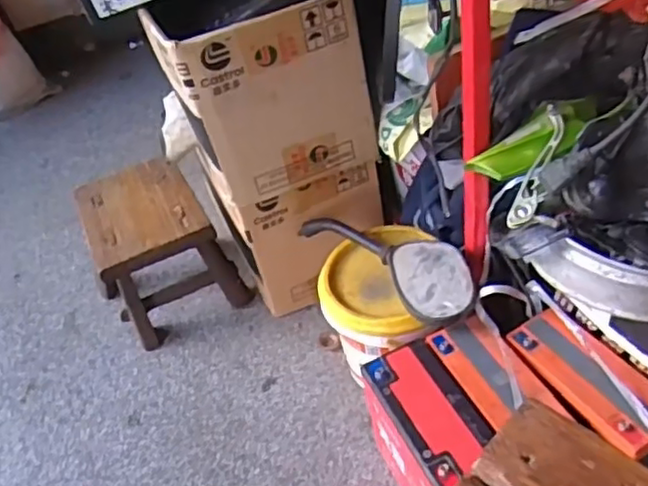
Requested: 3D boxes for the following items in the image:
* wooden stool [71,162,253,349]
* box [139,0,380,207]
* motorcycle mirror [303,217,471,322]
[{"bbox_3d":[-0.264,0.013,1.071,0.187,0.192,0.228,-28,44,-18],"label":"wooden stool"},{"bbox_3d":[-0.076,-0.206,0.838,0.224,0.234,0.163,-20,42,-9],"label":"box"},{"bbox_3d":[0.083,0.013,0.845,0.094,0.049,0.286,-31,45,-21],"label":"motorcycle mirror"}]

